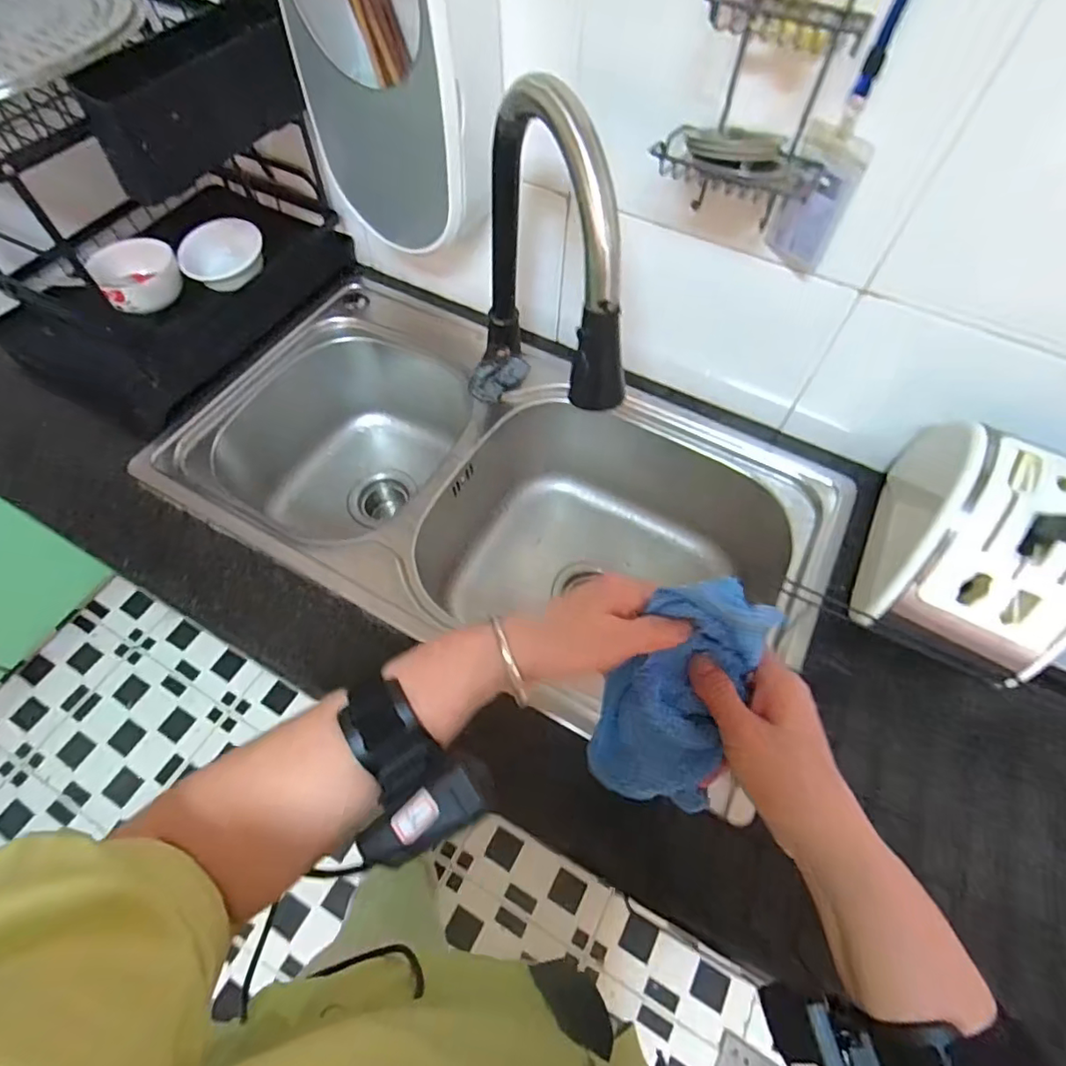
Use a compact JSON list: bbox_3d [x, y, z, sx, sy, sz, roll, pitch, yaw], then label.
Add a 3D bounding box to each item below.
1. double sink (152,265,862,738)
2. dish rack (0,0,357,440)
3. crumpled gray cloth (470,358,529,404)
[{"bbox_3d":[-0.051,-0.026,0.768,0.790,0.215,0.427,26,62,12],"label":"double sink"},{"bbox_3d":[-0.491,-0.420,0.686,0.293,0.319,0.421,24,62,11],"label":"dish rack"},{"bbox_3d":[-0.040,-0.187,0.671,0.043,0.089,0.027,40,55,-31],"label":"crumpled gray cloth"}]

